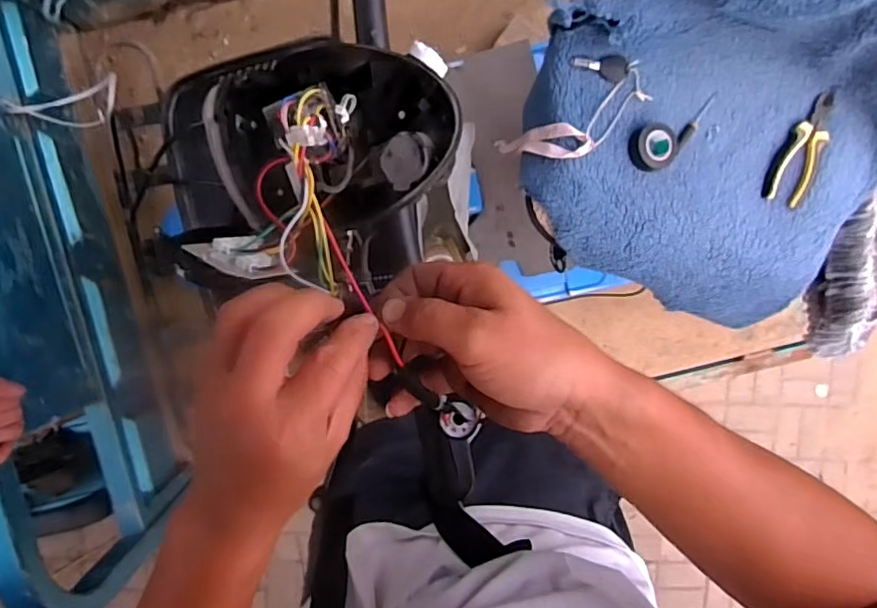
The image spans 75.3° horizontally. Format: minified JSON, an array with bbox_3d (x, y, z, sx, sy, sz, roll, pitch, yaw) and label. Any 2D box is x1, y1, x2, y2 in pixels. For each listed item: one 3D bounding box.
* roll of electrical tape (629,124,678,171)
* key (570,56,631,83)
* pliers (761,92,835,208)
[{"bbox_3d":[0.283,-0.206,0.743,0.064,0.022,0.060,0,94,-6],"label":"roll of electrical tape"},{"bbox_3d":[0.209,-0.307,0.726,0.075,0.009,0.030,18,92,-7],"label":"key"},{"bbox_3d":[0.500,-0.209,0.776,0.055,0.022,0.154,23,92,-8],"label":"pliers"}]

